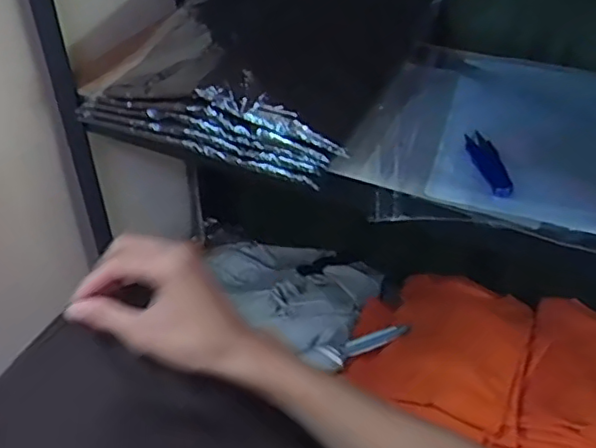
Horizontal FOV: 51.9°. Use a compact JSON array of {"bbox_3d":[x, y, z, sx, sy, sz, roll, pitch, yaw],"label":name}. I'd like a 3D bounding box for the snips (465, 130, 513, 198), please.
[{"bbox_3d":[0.181,-0.060,0.577,0.025,0.011,0.110,-1,41,-5],"label":"snips"}]

